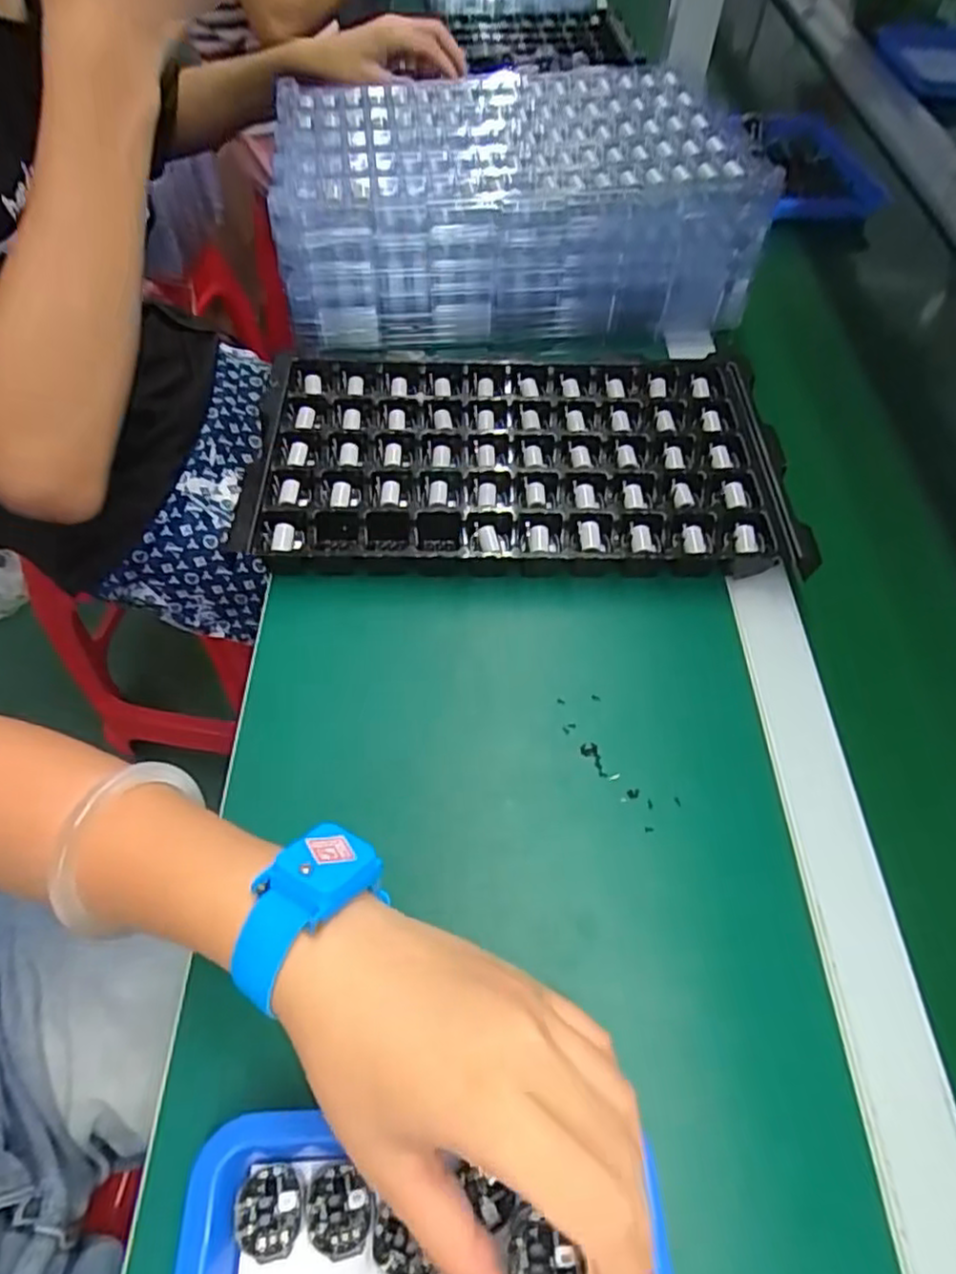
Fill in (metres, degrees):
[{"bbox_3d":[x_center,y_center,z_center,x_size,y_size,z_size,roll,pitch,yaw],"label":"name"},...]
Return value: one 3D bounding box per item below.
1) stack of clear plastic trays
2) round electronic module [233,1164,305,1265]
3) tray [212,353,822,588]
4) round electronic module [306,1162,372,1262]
[{"bbox_3d":[0.021,-0.369,0.594,0.368,0.106,0.236,-7,56,-9],"label":"stack of clear plastic trays"},{"bbox_3d":[-0.080,0.219,0.266,0.025,0.004,0.028,-2,55,-5],"label":"round electronic module"},{"bbox_3d":[0.024,-0.126,0.493,0.354,0.037,0.192,2,55,-2],"label":"tray"},{"bbox_3d":[-0.054,0.220,0.268,0.023,0.004,0.029,-7,55,-8],"label":"round electronic module"}]

